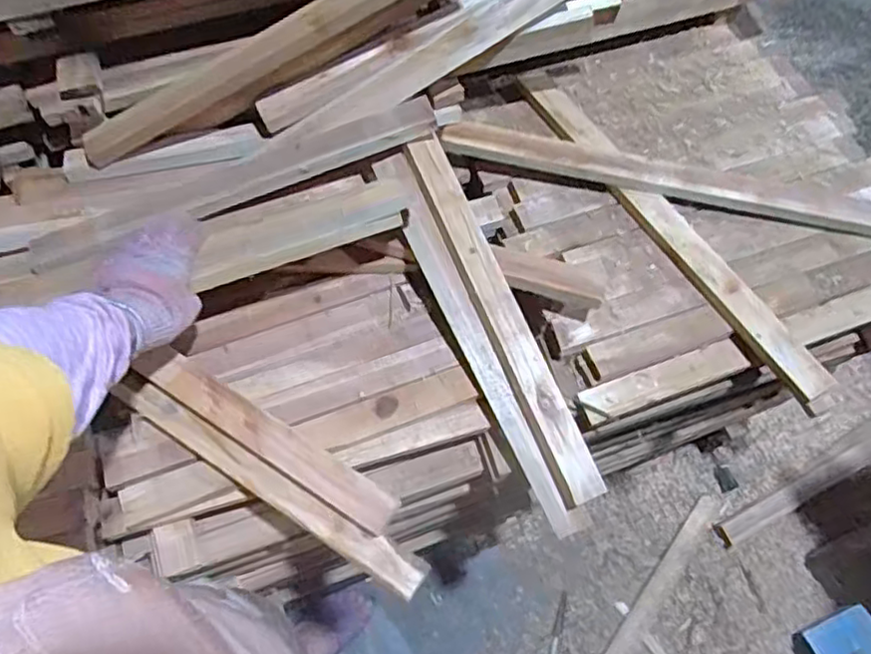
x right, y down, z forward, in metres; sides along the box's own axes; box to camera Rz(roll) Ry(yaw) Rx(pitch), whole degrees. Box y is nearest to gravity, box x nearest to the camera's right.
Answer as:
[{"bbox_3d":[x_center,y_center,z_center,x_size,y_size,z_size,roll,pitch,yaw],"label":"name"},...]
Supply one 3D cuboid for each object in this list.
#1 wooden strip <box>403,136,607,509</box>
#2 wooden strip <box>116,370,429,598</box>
[{"bbox_3d":[0.073,-0.016,0.745,0.044,0.024,0.444,-23,79,-9],"label":"wooden strip"},{"bbox_3d":[-0.184,0.159,0.694,0.393,0.030,0.036,29,68,15],"label":"wooden strip"}]

